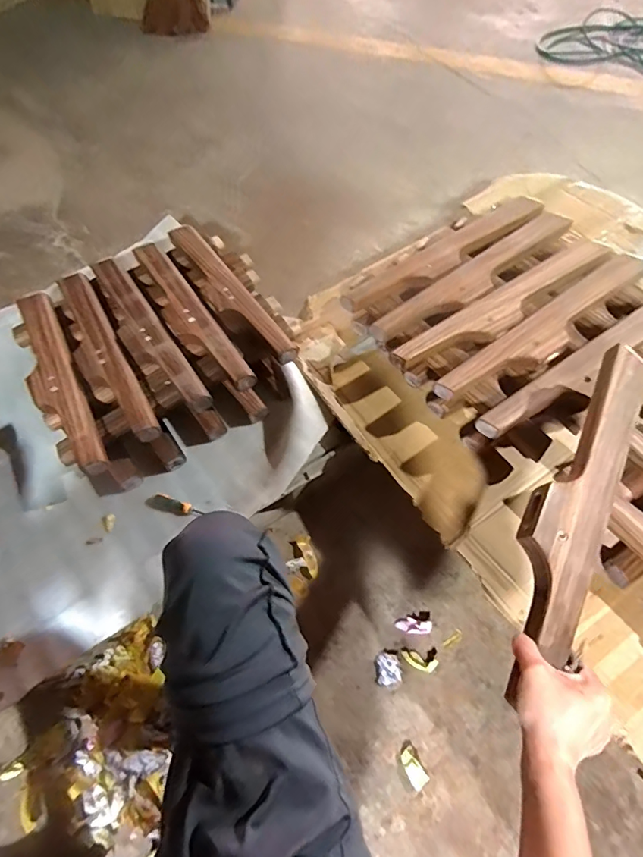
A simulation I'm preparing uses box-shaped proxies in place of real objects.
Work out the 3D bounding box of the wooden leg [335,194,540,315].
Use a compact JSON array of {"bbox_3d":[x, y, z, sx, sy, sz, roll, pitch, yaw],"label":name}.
[{"bbox_3d":[0.295,-0.407,1.023,0.556,0.036,0.106,-36,63,-18],"label":"wooden leg"}]

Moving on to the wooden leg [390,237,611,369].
[{"bbox_3d":[0.386,-0.251,0.921,0.554,0.040,0.098,-32,61,-16],"label":"wooden leg"}]

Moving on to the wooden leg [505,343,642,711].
[{"bbox_3d":[0.350,0.075,0.598,0.094,0.033,0.526,26,63,18],"label":"wooden leg"}]

